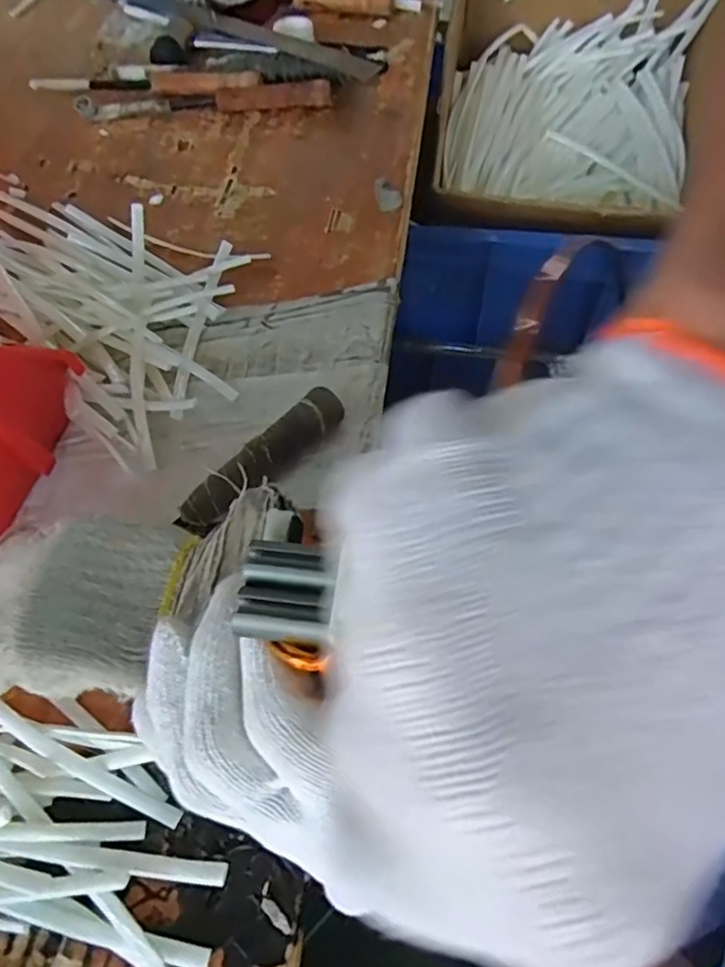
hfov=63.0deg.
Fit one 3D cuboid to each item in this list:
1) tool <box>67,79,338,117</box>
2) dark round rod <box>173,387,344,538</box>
[{"bbox_3d":[-0.172,-0.415,0.637,0.277,0.020,0.025,-1,60,4],"label":"tool"},{"bbox_3d":[-0.065,-0.012,0.398,0.025,0.029,0.130,40,70,23],"label":"dark round rod"}]

